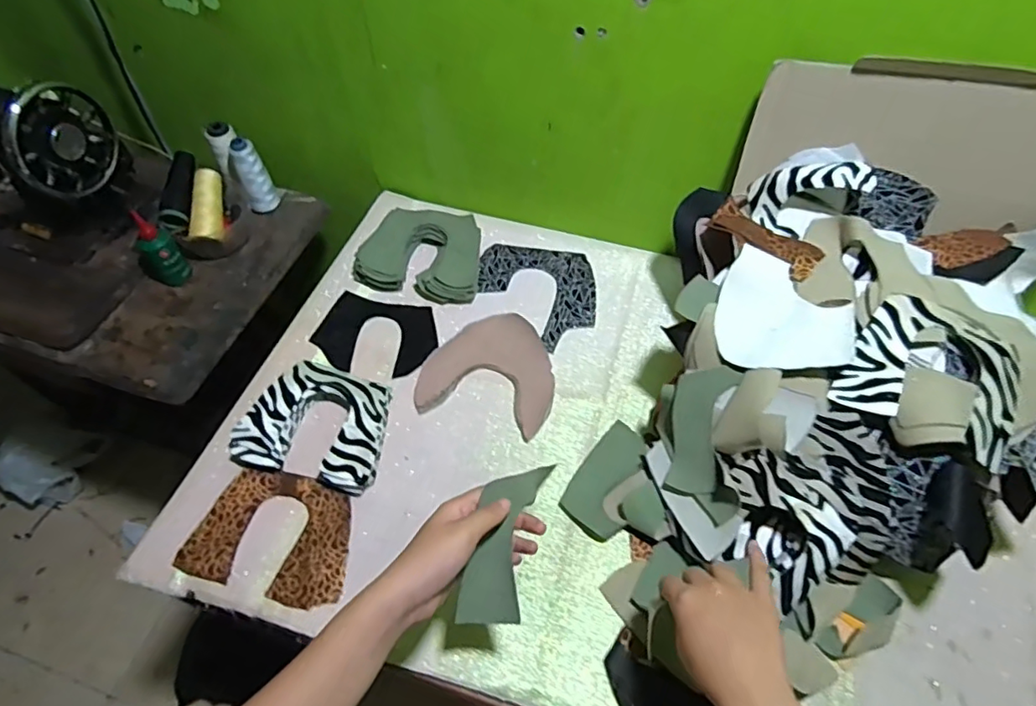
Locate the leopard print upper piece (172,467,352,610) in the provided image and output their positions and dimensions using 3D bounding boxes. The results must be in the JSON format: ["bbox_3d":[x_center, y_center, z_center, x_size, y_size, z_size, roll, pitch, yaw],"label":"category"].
[{"bbox_3d":[-0.251,0.192,0.608,0.165,0.010,0.123,15,55,7],"label":"leopard print upper piece"}]

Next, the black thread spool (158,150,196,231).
[{"bbox_3d":[-0.480,-0.228,0.806,0.032,0.030,0.125,-1,72,1],"label":"black thread spool"}]

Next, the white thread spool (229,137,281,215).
[{"bbox_3d":[-0.395,-0.259,0.855,0.047,0.112,0.045,-1,57,1],"label":"white thread spool"}]

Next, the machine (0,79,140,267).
[{"bbox_3d":[-0.761,-0.289,0.790,0.399,0.187,0.173,14,58,11],"label":"machine"}]

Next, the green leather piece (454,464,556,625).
[{"bbox_3d":[-0.010,0.156,0.465,0.049,0.031,0.133,17,82,12],"label":"green leather piece"}]

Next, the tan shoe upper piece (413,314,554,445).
[{"bbox_3d":[-0.031,0.016,0.723,0.162,0.008,0.161,14,60,8],"label":"tan shoe upper piece"}]

